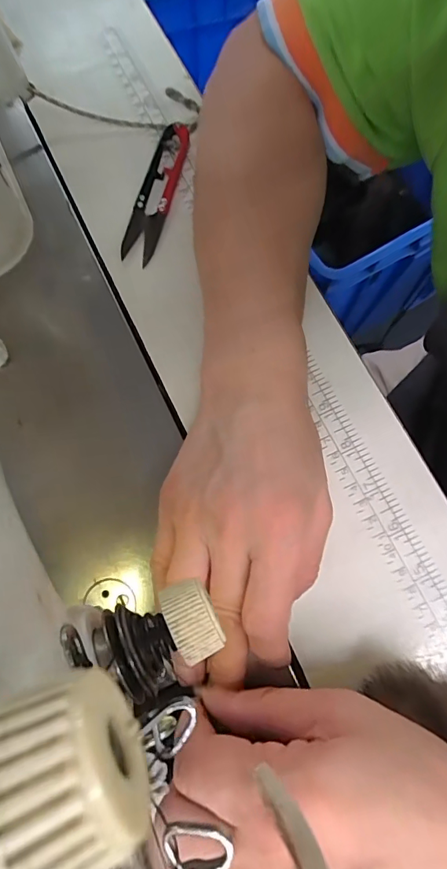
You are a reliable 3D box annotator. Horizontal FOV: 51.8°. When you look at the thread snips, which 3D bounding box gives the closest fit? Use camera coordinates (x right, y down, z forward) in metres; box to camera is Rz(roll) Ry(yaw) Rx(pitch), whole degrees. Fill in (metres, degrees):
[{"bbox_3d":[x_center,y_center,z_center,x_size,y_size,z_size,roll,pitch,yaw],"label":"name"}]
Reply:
[{"bbox_3d":[-0.044,-0.164,0.309,0.021,0.008,0.111,13,74,3],"label":"thread snips"}]

